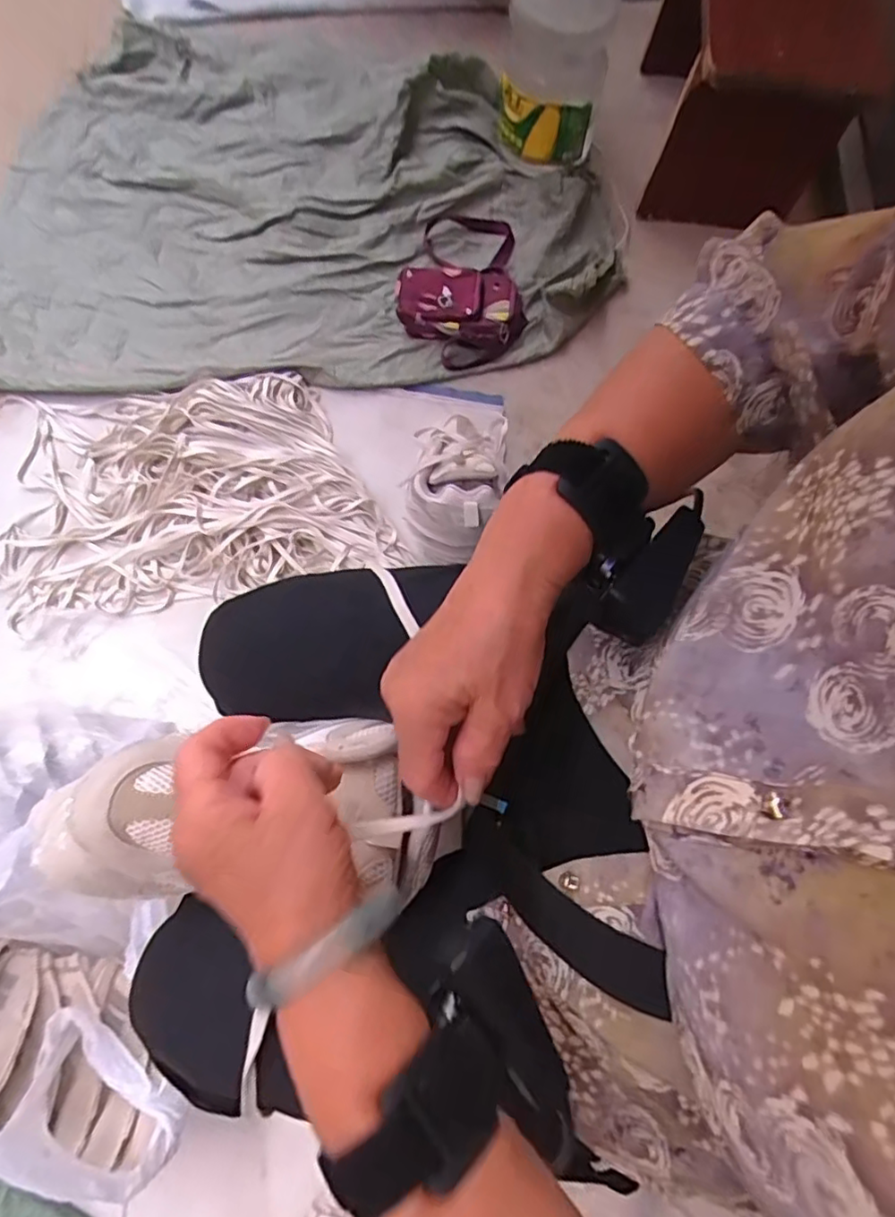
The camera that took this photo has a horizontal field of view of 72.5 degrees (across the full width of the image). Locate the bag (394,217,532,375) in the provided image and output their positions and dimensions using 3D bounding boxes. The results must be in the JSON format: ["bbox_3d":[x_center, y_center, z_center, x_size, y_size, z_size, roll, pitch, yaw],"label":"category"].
[{"bbox_3d":[0.019,-0.541,0.987,0.205,0.067,0.322,-3,75,-6],"label":"bag"}]

